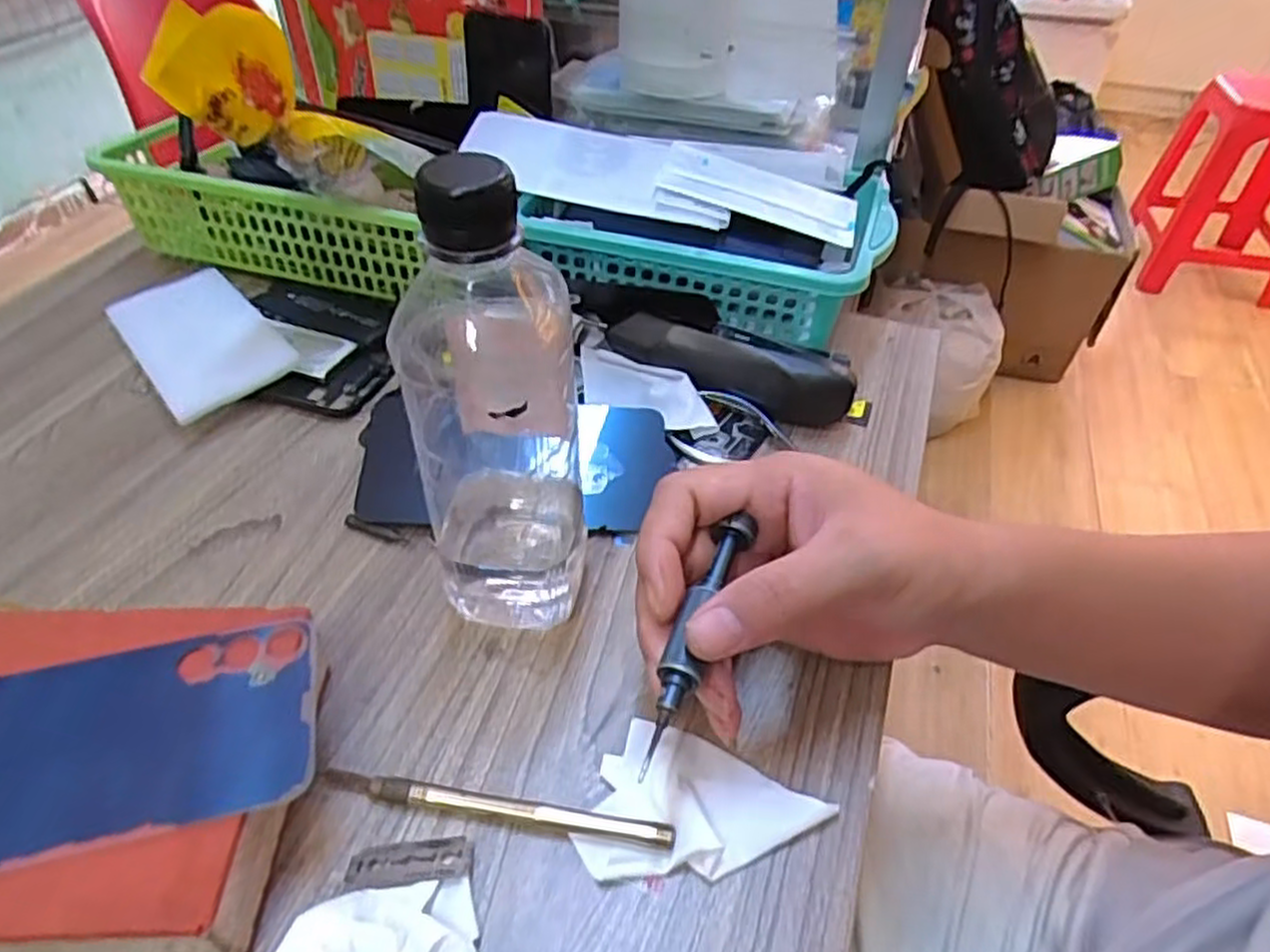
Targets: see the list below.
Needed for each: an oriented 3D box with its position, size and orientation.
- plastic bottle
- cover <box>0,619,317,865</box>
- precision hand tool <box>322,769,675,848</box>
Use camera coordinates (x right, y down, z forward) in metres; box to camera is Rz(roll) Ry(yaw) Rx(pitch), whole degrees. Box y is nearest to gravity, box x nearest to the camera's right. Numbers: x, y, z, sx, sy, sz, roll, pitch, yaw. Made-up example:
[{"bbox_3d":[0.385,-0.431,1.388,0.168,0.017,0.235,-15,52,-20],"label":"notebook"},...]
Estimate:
[{"bbox_3d":[-0.057,-0.022,0.301,0.064,0.195,0.058,4,44,3],"label":"plastic bottle"},{"bbox_3d":[-0.187,0.093,0.266,0.149,0.010,0.069,-10,45,-11],"label":"cover"},{"bbox_3d":[-0.051,0.121,0.286,0.129,0.004,0.008,7,68,6],"label":"precision hand tool"}]

